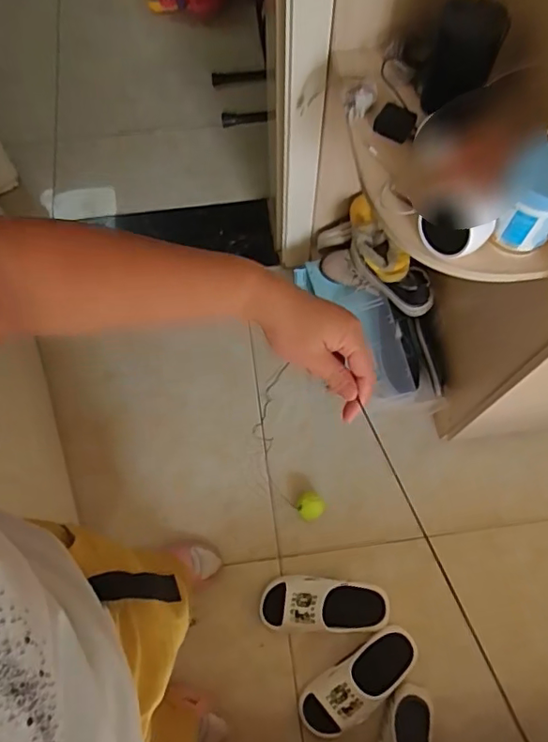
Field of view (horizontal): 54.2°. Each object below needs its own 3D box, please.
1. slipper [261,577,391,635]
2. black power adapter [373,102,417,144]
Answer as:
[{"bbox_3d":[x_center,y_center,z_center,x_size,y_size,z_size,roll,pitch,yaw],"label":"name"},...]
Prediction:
[{"bbox_3d":[0.111,0.509,1.166,0.274,0.075,0.111,0,68,0],"label":"slipper"},{"bbox_3d":[0.195,-0.396,0.854,0.060,0.031,0.040,34,72,13],"label":"black power adapter"}]

